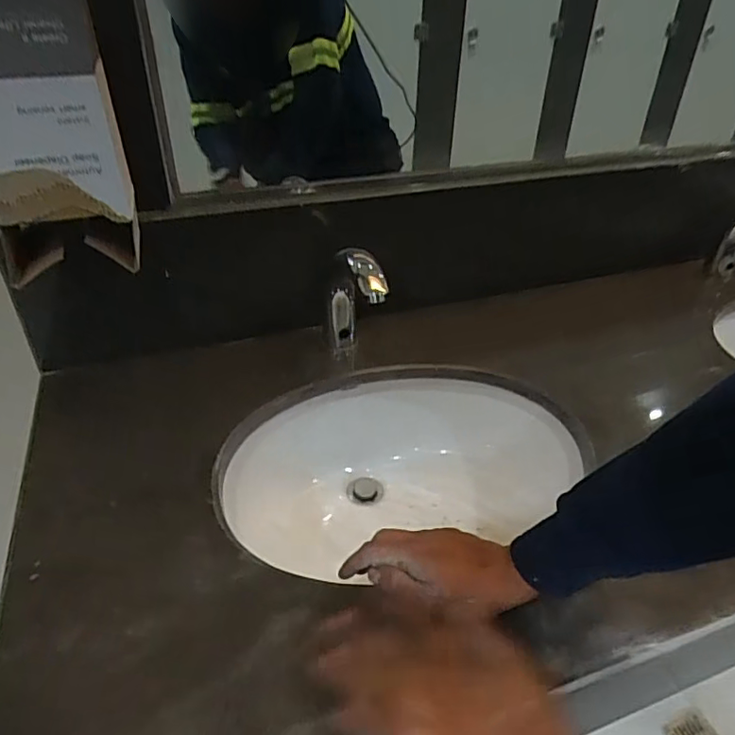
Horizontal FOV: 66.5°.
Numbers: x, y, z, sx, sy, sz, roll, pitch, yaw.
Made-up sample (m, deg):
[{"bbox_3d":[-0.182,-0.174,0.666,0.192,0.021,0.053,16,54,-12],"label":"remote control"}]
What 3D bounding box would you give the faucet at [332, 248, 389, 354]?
[{"bbox_3d":[-0.019,-0.071,0.767,0.061,0.229,0.099,-9,64,-15],"label":"faucet"}]

